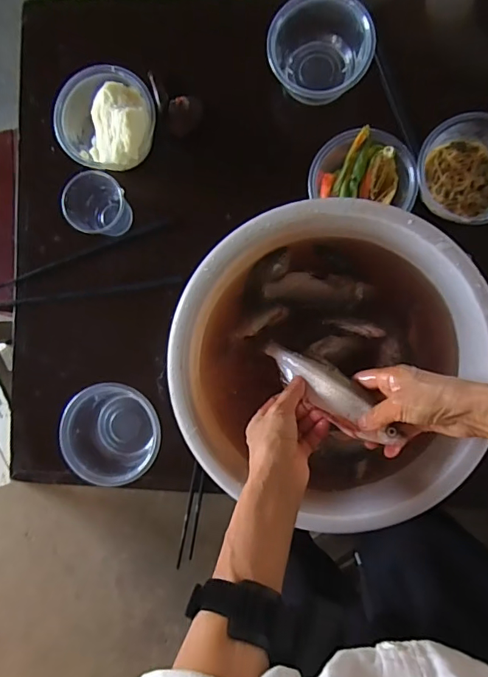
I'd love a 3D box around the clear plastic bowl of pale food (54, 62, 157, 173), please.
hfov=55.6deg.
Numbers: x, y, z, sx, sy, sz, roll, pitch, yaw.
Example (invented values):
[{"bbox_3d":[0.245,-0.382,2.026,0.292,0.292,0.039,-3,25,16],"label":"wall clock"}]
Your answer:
[{"bbox_3d":[-0.160,-0.255,0.554,0.106,0.082,0.109,0,90,5],"label":"clear plastic bowl of pale food"}]

